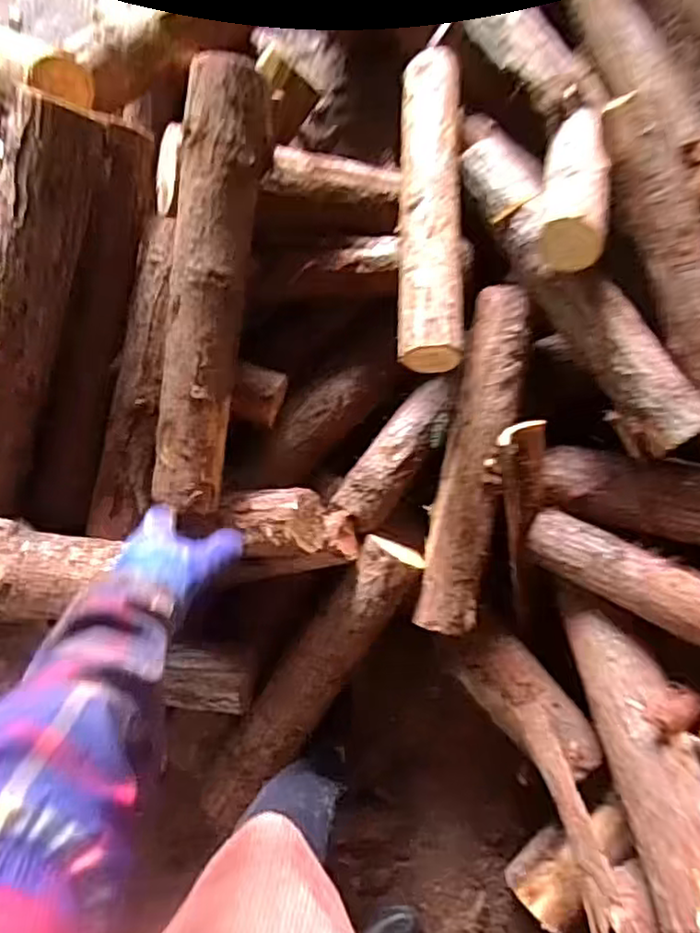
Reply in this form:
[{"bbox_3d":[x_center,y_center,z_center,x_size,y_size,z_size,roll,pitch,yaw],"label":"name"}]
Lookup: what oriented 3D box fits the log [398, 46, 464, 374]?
[{"bbox_3d":[0.111,-0.369,0.927,0.080,0.059,0.517,3,67,0],"label":"log"}]

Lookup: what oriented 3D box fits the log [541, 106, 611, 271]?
[{"bbox_3d":[0.299,-0.380,0.908,0.081,0.077,0.273,12,59,0],"label":"log"}]

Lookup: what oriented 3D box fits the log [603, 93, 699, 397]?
[{"bbox_3d":[0.438,-0.241,0.879,0.079,0.077,0.487,-15,89,-1],"label":"log"}]

